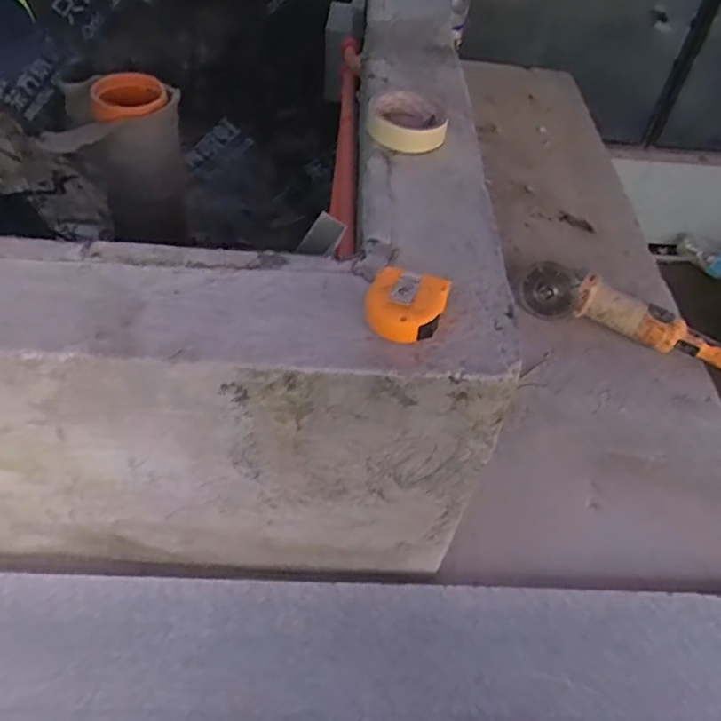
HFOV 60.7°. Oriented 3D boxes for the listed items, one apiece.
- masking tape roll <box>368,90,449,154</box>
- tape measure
[{"bbox_3d":[0.050,-0.254,0.654,0.083,0.029,0.089,12,49,7],"label":"masking tape roll"},{"bbox_3d":[0.033,-0.042,0.468,0.059,0.035,0.054,17,50,11],"label":"tape measure"}]

